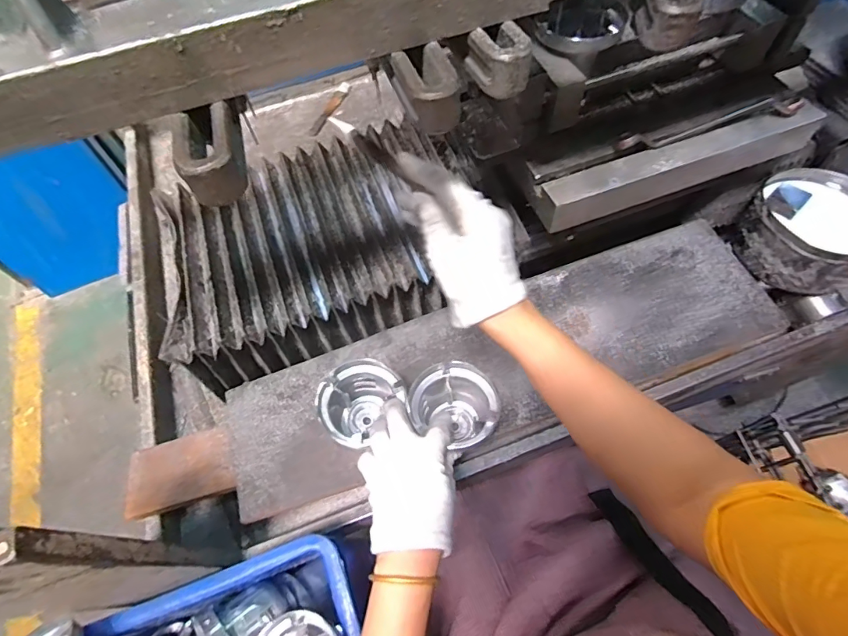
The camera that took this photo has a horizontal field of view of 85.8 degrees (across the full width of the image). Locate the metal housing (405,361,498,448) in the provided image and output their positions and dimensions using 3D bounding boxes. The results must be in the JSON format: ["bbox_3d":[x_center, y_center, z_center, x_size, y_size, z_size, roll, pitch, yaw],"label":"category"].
[{"bbox_3d":[0.033,0.101,0.499,0.093,0.068,0.085,-2,61,3],"label":"metal housing"}]

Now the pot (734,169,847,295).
[{"bbox_3d":[0.519,-0.119,0.619,0.151,0.074,0.151,-2,61,3],"label":"pot"}]

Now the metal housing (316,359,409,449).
[{"bbox_3d":[-0.069,0.096,0.504,0.080,0.079,0.089,34,68,20],"label":"metal housing"}]

